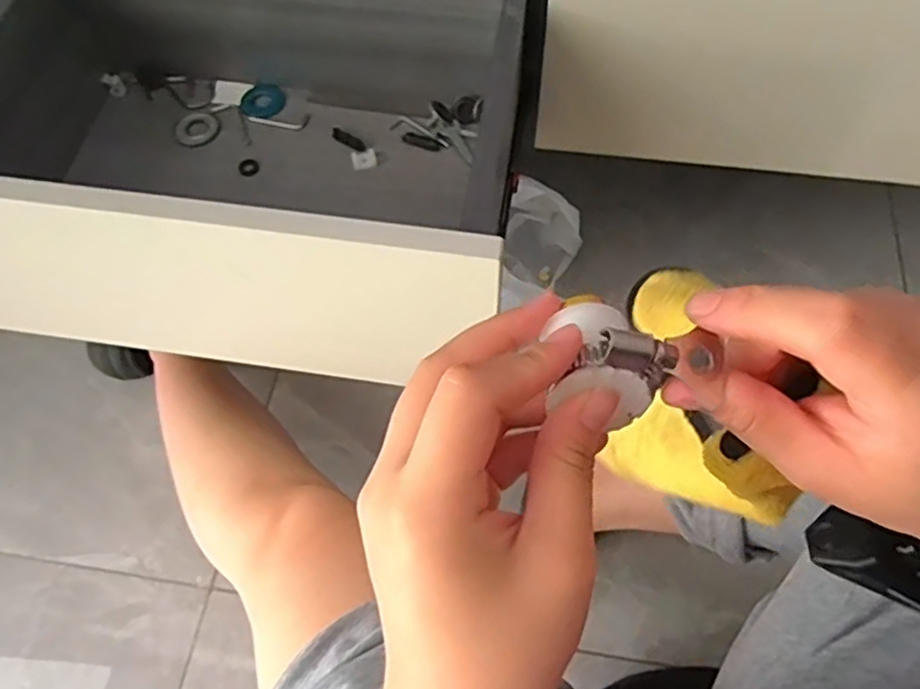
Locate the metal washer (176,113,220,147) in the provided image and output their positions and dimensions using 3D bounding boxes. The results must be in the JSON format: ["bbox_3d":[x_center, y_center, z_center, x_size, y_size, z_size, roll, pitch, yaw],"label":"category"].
[{"bbox_3d":[-0.267,-0.220,0.692,0.042,0.004,0.044,-1,62,1],"label":"metal washer"}]

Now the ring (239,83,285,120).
[{"bbox_3d":[-0.207,-0.254,0.714,0.045,0.010,0.043,-1,62,1],"label":"ring"}]

